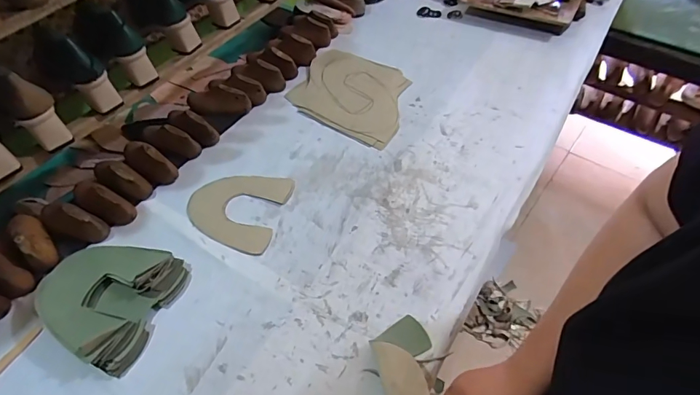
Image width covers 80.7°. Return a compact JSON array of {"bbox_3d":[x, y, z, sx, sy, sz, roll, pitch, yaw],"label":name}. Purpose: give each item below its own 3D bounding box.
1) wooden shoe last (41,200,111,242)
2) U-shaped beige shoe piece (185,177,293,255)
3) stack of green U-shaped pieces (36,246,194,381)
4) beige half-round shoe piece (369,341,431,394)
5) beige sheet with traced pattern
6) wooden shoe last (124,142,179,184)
[{"bbox_3d":[-0.467,0.032,0.685,0.138,0.054,0.047,14,55,15],"label":"wooden shoe last"},{"bbox_3d":[-0.199,0.015,0.716,0.166,0.005,0.151,11,54,13],"label":"U-shaped beige shoe piece"},{"bbox_3d":[-0.358,0.139,0.607,0.185,0.049,0.173,16,56,17],"label":"stack of green U-shaped pieces"},{"bbox_3d":[0.064,0.226,0.488,0.062,0.023,0.112,-6,52,0],"label":"beige half-round shoe piece"},{"bbox_3d":[0.006,-0.223,0.868,0.252,0.015,0.227,23,58,21],"label":"beige sheet with traced pattern"},{"bbox_3d":[-0.371,-0.071,0.753,0.127,0.050,0.051,29,59,9],"label":"wooden shoe last"}]

